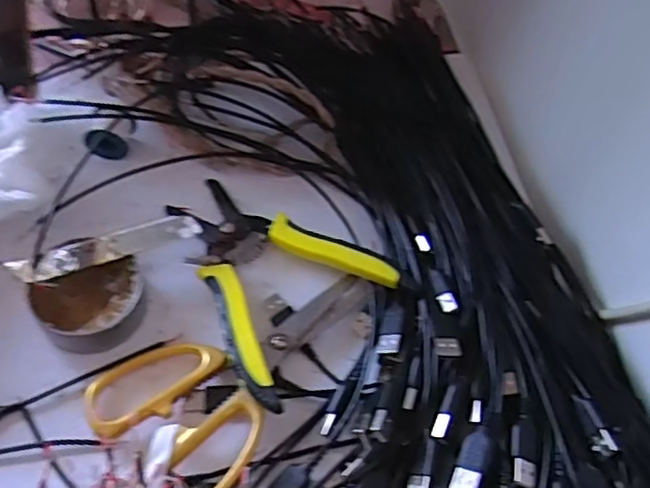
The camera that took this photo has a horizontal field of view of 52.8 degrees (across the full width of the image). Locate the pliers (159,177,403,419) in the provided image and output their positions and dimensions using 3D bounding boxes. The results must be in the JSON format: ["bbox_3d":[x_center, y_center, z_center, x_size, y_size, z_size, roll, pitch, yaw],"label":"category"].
[{"bbox_3d":[-0.045,0.013,0.397,0.146,0.015,0.110,39,67,22],"label":"pliers"}]

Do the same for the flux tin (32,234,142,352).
[{"bbox_3d":[-0.137,0.032,0.381,0.056,0.027,0.057,18,61,12],"label":"flux tin"}]

